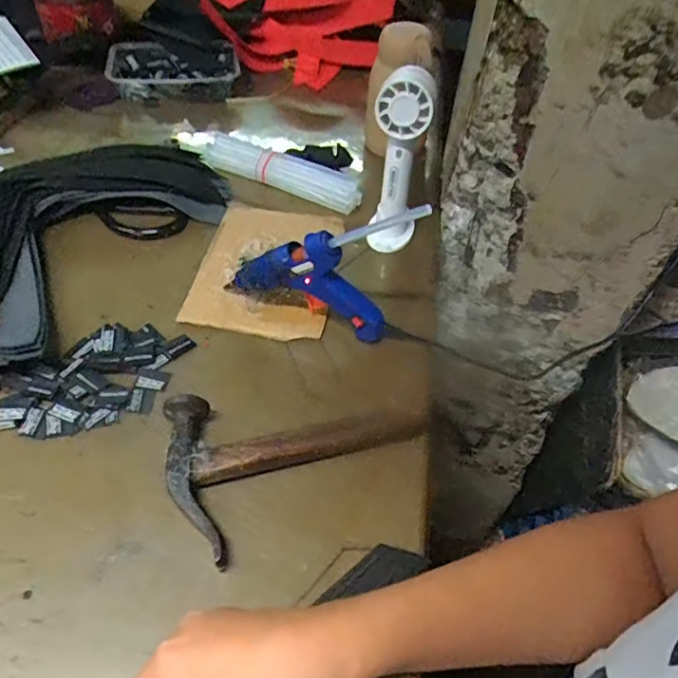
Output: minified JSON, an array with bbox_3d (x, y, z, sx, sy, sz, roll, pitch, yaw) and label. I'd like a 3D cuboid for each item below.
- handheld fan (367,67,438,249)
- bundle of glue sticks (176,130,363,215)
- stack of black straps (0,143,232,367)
[{"bbox_3d":[0.060,-0.165,0.520,0.056,0.155,0.054,-3,49,-7],"label":"handheld fan"},{"bbox_3d":[-0.081,-0.199,0.615,0.225,0.029,0.035,24,51,15],"label":"bundle of glue sticks"},{"bbox_3d":[-0.266,-0.098,0.513,0.197,0.046,0.319,20,50,12],"label":"stack of black straps"}]

